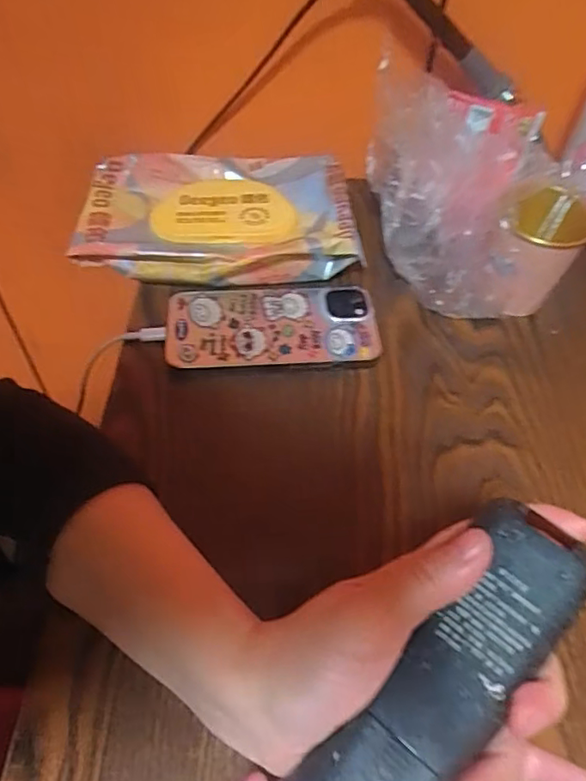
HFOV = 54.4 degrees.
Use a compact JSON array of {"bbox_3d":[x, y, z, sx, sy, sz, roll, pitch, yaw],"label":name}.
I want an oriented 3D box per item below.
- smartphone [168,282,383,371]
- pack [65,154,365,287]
[{"bbox_3d":[-0.016,-0.047,0.416,0.148,0.015,0.079,-3,53,-4],"label":"smartphone"},{"bbox_3d":[-0.056,-0.140,0.460,0.213,0.042,0.130,3,53,1],"label":"pack"}]

